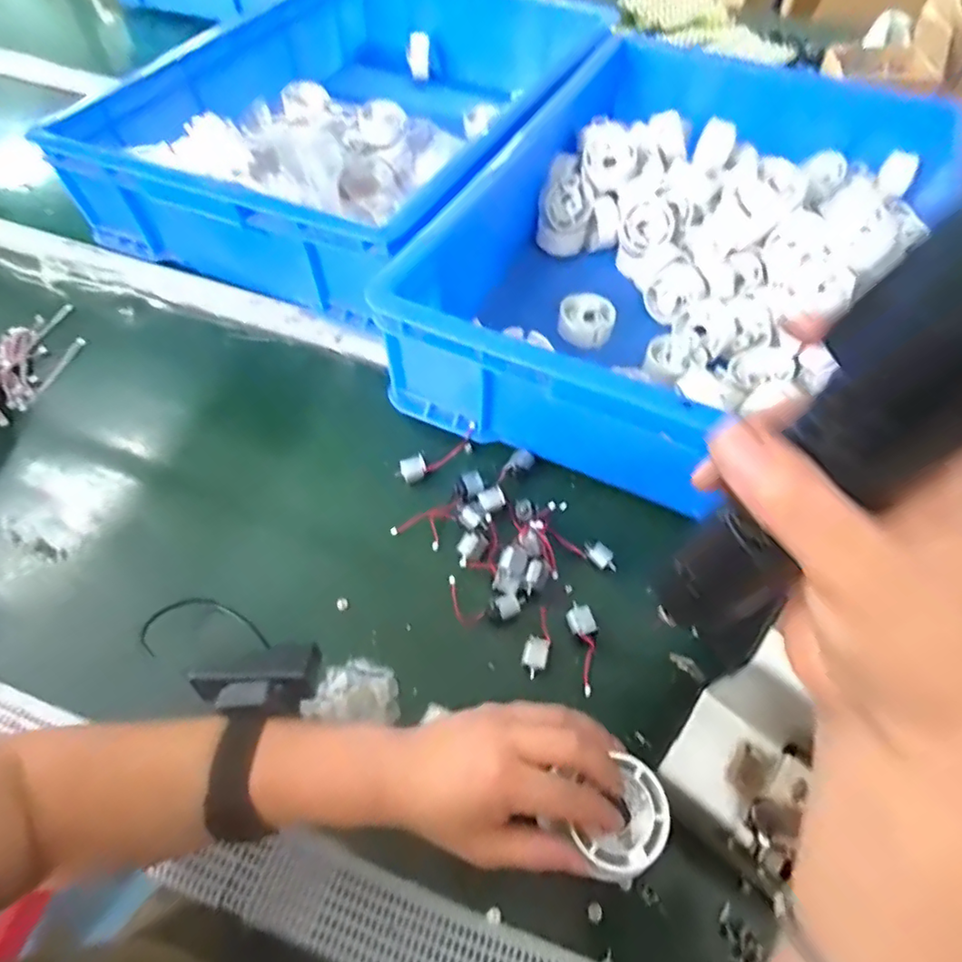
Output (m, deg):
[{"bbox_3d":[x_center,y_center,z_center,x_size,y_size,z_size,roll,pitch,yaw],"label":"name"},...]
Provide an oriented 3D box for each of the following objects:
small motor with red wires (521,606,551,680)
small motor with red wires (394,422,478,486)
[{"bbox_3d":[0.044,0.119,0.423,0.018,0.015,0.050,17,64,11],"label":"small motor with red wires"},{"bbox_3d":[-0.036,-0.021,0.489,0.075,0.023,0.021,-22,64,-9],"label":"small motor with red wires"}]

